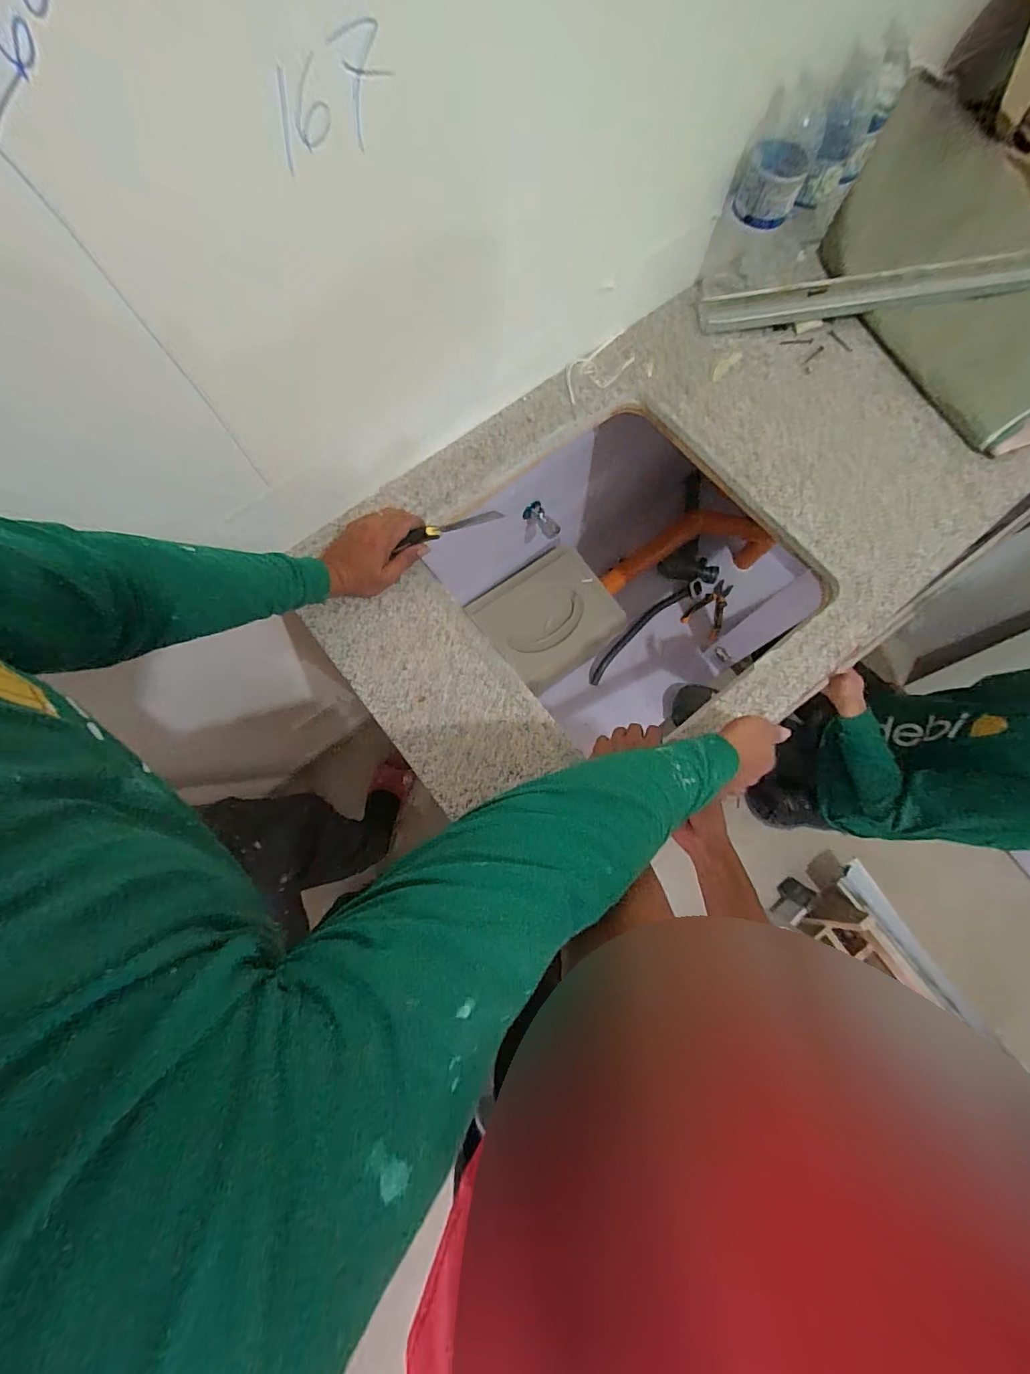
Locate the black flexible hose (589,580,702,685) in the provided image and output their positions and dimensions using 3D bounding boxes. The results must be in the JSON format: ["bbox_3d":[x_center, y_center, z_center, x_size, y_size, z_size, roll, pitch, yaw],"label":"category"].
[{"bbox_3d":[0.380,-0.172,1.426,0.444,0.057,0.074,-39,78,-10],"label":"black flexible hose"}]

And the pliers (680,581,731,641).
[{"bbox_3d":[0.593,-0.235,1.435,0.108,0.021,0.175,38,78,10],"label":"pliers"}]

